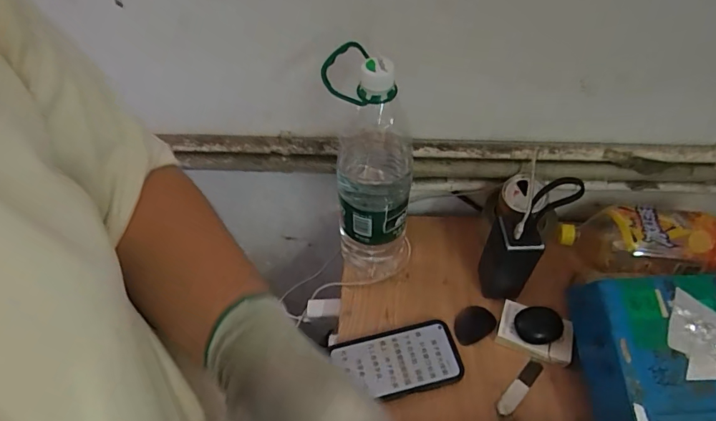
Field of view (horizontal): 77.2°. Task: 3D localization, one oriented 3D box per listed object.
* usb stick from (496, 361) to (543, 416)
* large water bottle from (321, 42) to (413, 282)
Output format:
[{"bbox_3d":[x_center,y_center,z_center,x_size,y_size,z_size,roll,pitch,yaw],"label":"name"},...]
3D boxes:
[{"bbox_3d":[0.199,0.217,0.553,0.020,0.006,0.081,36,59,26],"label":"usb stick"},{"bbox_3d":[0.021,-0.033,0.546,0.105,0.325,0.087,2,50,1],"label":"large water bottle"}]

